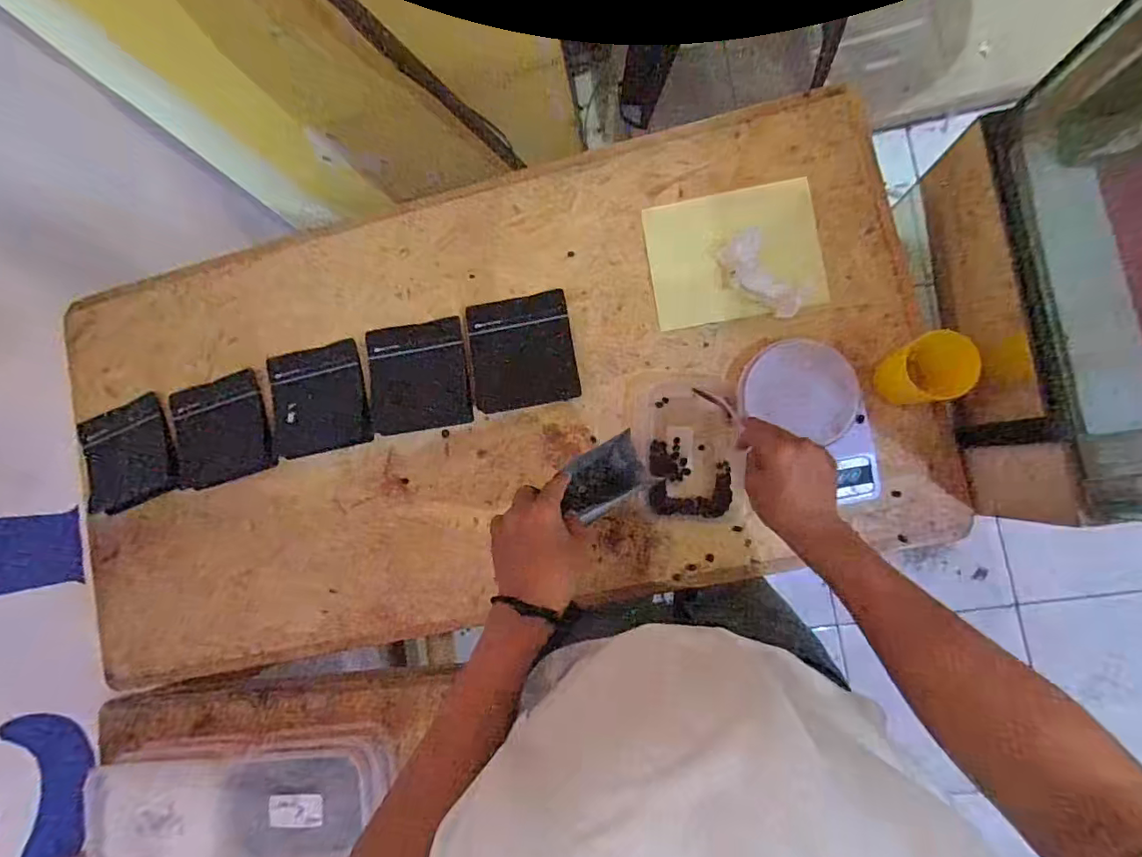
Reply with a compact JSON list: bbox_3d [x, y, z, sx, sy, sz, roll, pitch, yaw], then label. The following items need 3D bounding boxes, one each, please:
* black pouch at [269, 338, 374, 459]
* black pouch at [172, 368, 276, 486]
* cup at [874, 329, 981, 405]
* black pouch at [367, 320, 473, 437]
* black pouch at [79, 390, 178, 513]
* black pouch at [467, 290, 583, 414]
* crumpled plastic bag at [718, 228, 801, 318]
[{"bbox_3d":[-0.349,-0.039,0.724,0.129,0.010,0.140,-11,85,6],"label":"black pouch"},{"bbox_3d":[-0.499,0.003,0.751,0.148,0.012,0.143,-17,84,5],"label":"black pouch"},{"bbox_3d":[0.380,-0.061,0.577,0.071,0.093,0.071,-11,85,6],"label":"cup"},{"bbox_3d":[-0.206,-0.069,0.713,0.138,0.008,0.142,-7,85,6],"label":"black pouch"},{"bbox_3d":[-0.642,0.040,0.756,0.143,0.011,0.137,-21,84,5],"label":"black pouch"},{"bbox_3d":[-0.065,-0.100,0.690,0.135,0.007,0.141,-9,85,6],"label":"black pouch"},{"bbox_3d":[0.234,-0.186,0.647,0.050,0.027,0.116,-34,83,4],"label":"crumpled plastic bag"}]

